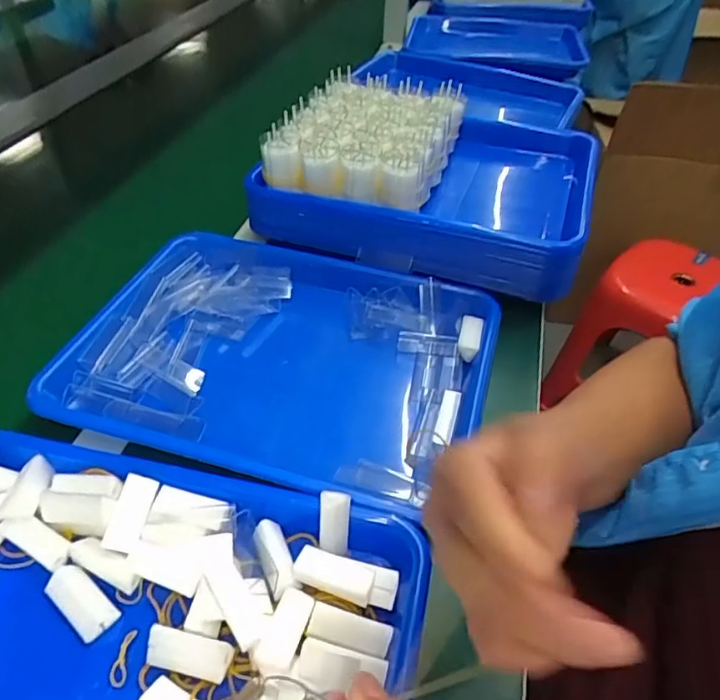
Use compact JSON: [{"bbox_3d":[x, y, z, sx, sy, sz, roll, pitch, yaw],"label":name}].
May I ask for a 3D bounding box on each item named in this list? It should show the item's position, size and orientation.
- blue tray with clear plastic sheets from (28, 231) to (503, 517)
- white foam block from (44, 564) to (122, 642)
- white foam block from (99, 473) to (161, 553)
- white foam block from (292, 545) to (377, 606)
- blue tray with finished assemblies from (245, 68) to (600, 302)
[{"bbox_3d":[-0.065,0.005,0.479,0.329,0.039,0.252,15,45,13],"label":"blue tray with clear plastic sheets"},{"bbox_3d":[-0.165,0.148,0.330,0.048,0.009,0.022,30,50,26],"label":"white foam block"},{"bbox_3d":[-0.143,0.102,0.350,0.020,0.008,0.046,11,62,8],"label":"white foam block"},{"bbox_3d":[-0.015,0.133,0.330,0.046,0.012,0.020,16,45,14],"label":"white foam block"},{"bbox_3d":[0.078,-0.188,0.608,0.315,0.110,0.261,15,45,13],"label":"blue tray with finished assemblies"}]

